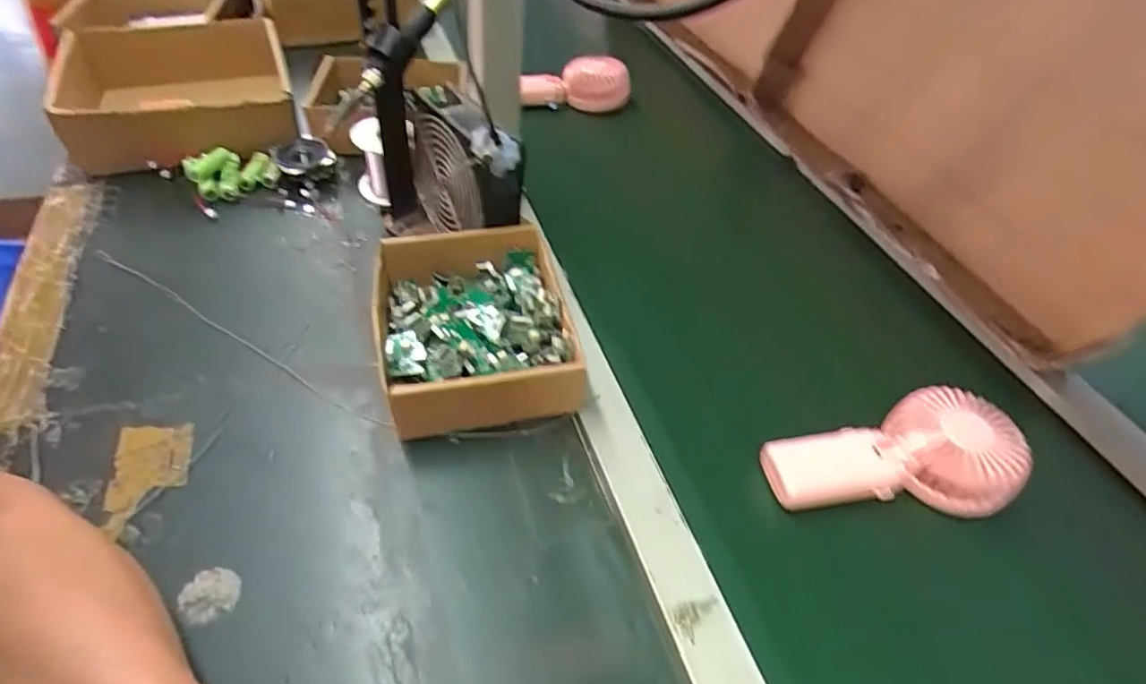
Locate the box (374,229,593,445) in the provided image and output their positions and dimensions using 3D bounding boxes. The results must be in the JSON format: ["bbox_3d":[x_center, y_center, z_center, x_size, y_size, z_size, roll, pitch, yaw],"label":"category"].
[{"bbox_3d":[-0.077,-0.013,0.477,0.147,0.059,0.177,-4,47,-11],"label":"box"}]

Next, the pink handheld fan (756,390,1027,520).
[{"bbox_3d":[0.231,0.087,0.433,0.177,0.040,0.085,-7,48,-14],"label":"pink handheld fan"}]

